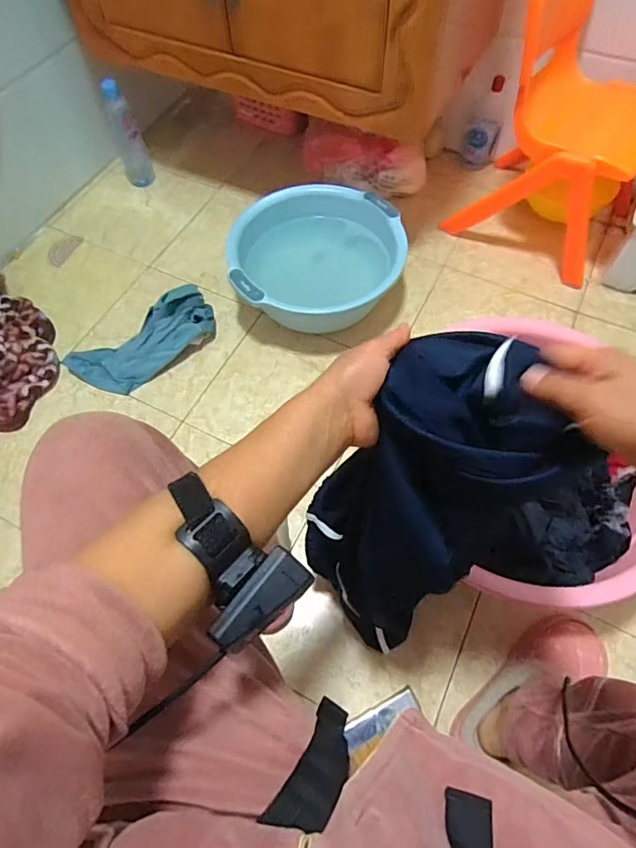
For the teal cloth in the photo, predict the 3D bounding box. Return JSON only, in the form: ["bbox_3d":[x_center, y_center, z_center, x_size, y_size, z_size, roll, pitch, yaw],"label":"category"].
[{"bbox_3d":[-0.365,-0.177,1.060,0.322,0.061,0.164,-30,64,-15],"label":"teal cloth"}]

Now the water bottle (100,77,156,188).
[{"bbox_3d":[-0.478,-0.722,1.265,0.069,0.240,0.061,-21,62,-11],"label":"water bottle"}]

